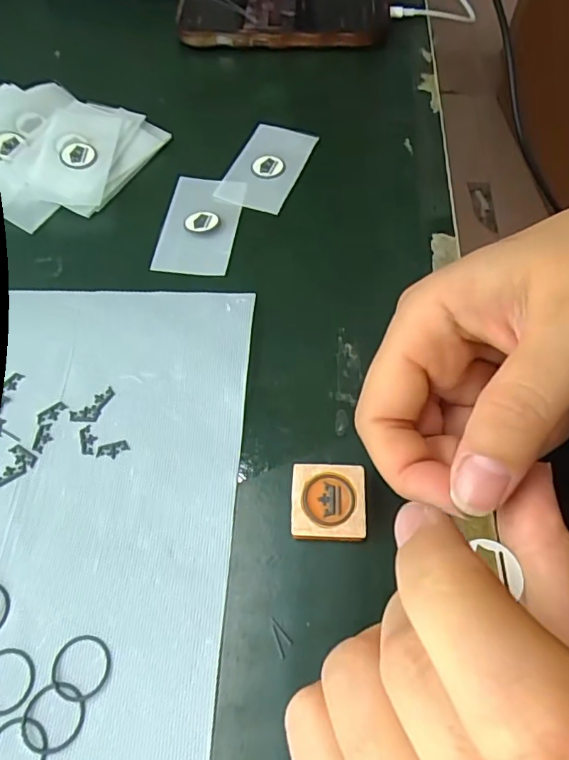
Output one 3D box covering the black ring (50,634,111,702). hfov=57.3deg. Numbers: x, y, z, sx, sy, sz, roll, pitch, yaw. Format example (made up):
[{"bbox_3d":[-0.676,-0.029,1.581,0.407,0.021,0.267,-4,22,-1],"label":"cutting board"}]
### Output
[{"bbox_3d":[-0.073,0.101,0.184,0.021,0.004,0.020,0,61,0],"label":"black ring"}]

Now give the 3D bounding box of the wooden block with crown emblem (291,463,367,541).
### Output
[{"bbox_3d":[0.018,0.050,0.211,0.029,0.007,0.030,2,61,1],"label":"wooden block with crown emblem"}]

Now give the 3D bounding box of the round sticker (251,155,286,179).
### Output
[{"bbox_3d":[-0.010,-0.128,0.313,0.020,0.004,0.021,0,61,0],"label":"round sticker"}]

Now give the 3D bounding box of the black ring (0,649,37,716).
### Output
[{"bbox_3d":[-0.099,0.105,0.182,0.021,0.004,0.020,0,61,0],"label":"black ring"}]

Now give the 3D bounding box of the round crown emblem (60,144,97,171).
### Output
[{"bbox_3d":[-0.120,-0.130,0.304,0.020,0.004,0.019,0,61,0],"label":"round crown emblem"}]

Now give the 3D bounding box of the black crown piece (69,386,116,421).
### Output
[{"bbox_3d":[-0.086,0.012,0.236,0.022,0.004,0.010,-35,67,-17],"label":"black crown piece"}]

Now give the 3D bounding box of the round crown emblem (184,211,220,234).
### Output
[{"bbox_3d":[-0.046,-0.088,0.289,0.019,0.004,0.017,-17,62,-9],"label":"round crown emblem"}]

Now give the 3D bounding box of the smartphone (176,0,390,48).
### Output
[{"bbox_3d":[-0.001,-0.274,0.387,0.150,0.011,0.082,-1,61,0],"label":"smartphone"}]

